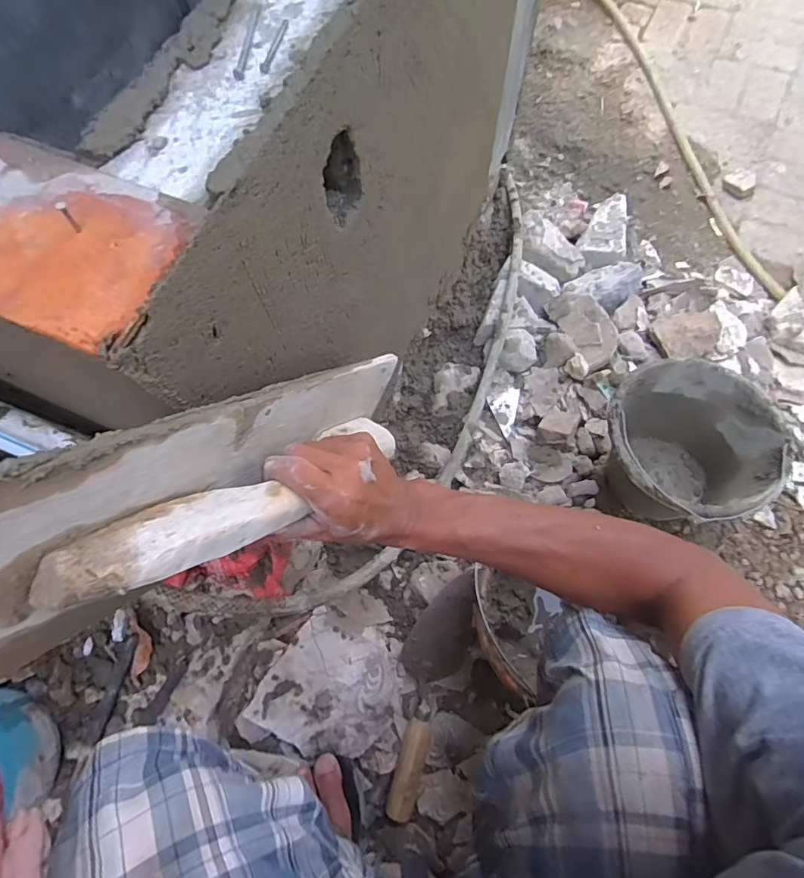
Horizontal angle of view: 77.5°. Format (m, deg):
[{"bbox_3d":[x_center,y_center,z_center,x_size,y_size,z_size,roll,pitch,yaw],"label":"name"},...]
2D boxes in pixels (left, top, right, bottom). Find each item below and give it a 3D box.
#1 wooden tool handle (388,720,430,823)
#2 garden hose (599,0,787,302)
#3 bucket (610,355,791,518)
[{"bbox_3d":[0.009,0.437,0.663,0.031,0.031,0.123,15,72,6],"label":"wooden tool handle"},{"bbox_3d":[0.704,-0.881,1.329,0.158,0.053,1.221,-20,72,-6],"label":"garden hose"},{"bbox_3d":[0.427,0.017,0.803,0.226,0.207,0.239,0,71,1],"label":"bucket"}]

